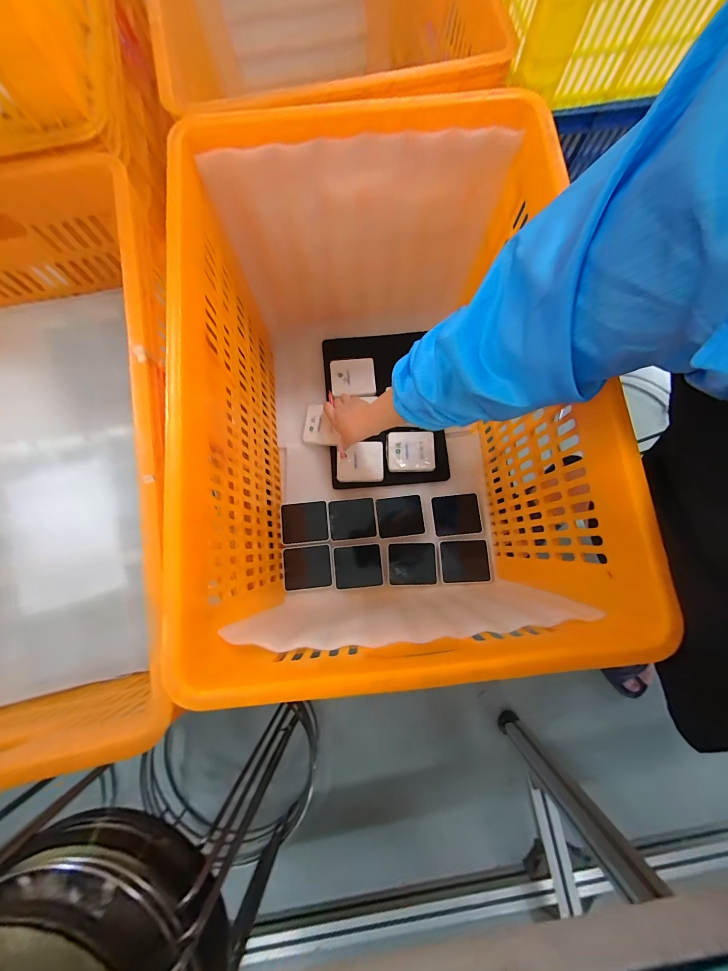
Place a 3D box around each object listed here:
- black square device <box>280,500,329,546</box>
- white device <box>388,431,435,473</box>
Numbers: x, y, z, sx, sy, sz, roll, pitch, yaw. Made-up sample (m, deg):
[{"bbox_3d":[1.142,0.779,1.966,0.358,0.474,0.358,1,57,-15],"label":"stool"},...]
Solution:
[{"bbox_3d":[-0.121,0.076,0.680,0.092,0.006,0.082,-6,79,-1],"label":"black square device"},{"bbox_3d":[0.098,-0.072,0.697,0.096,0.014,0.082,-2,79,0],"label":"white device"}]

